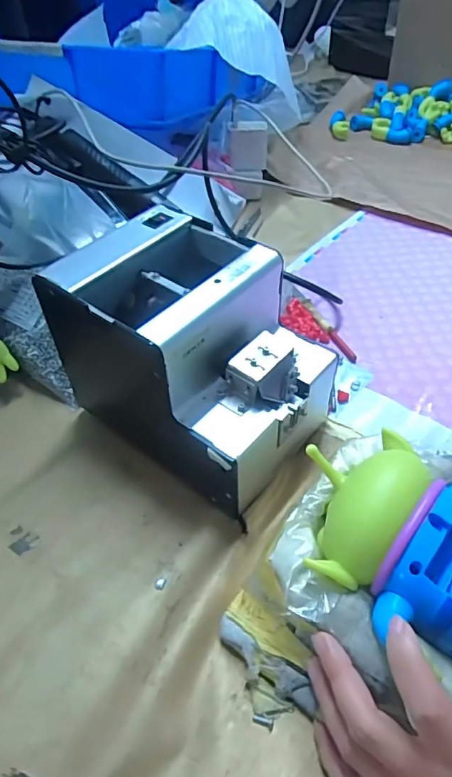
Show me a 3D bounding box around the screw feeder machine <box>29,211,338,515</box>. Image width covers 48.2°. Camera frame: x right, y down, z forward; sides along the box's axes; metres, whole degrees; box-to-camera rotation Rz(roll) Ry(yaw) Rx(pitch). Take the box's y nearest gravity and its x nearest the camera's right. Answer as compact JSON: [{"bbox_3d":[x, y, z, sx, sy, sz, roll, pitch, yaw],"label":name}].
[{"bbox_3d":[-0.021,-0.025,0.391,0.178,0.149,0.128,30,55,30],"label":"screw feeder machine"}]

